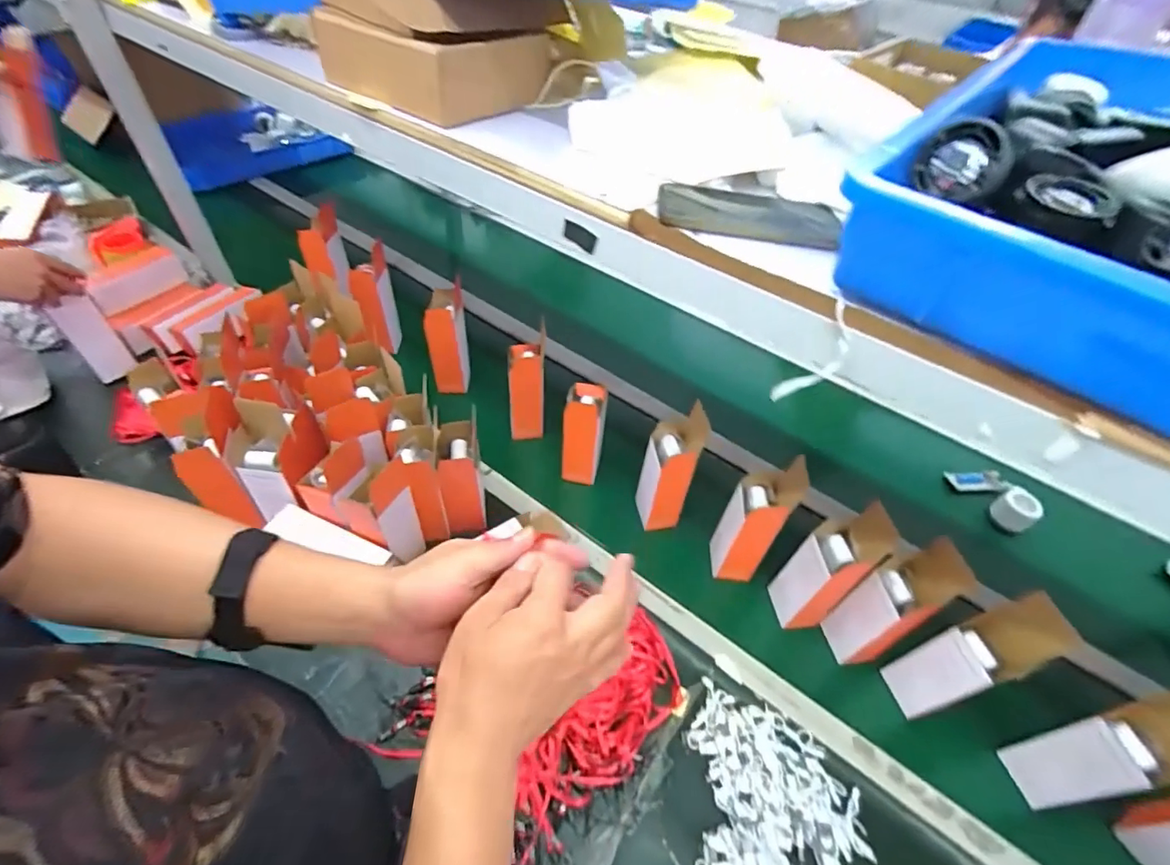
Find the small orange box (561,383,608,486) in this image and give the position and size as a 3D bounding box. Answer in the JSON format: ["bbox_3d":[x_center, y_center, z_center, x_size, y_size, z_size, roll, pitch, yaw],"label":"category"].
[{"bbox_3d":[-0.004,0.004,0.893,0.067,0.192,0.074,6,48,0],"label":"small orange box"}]

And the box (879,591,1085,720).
[{"bbox_3d":[0.467,0.279,0.638,0.080,0.218,0.074,-8,50,-13],"label":"box"}]

